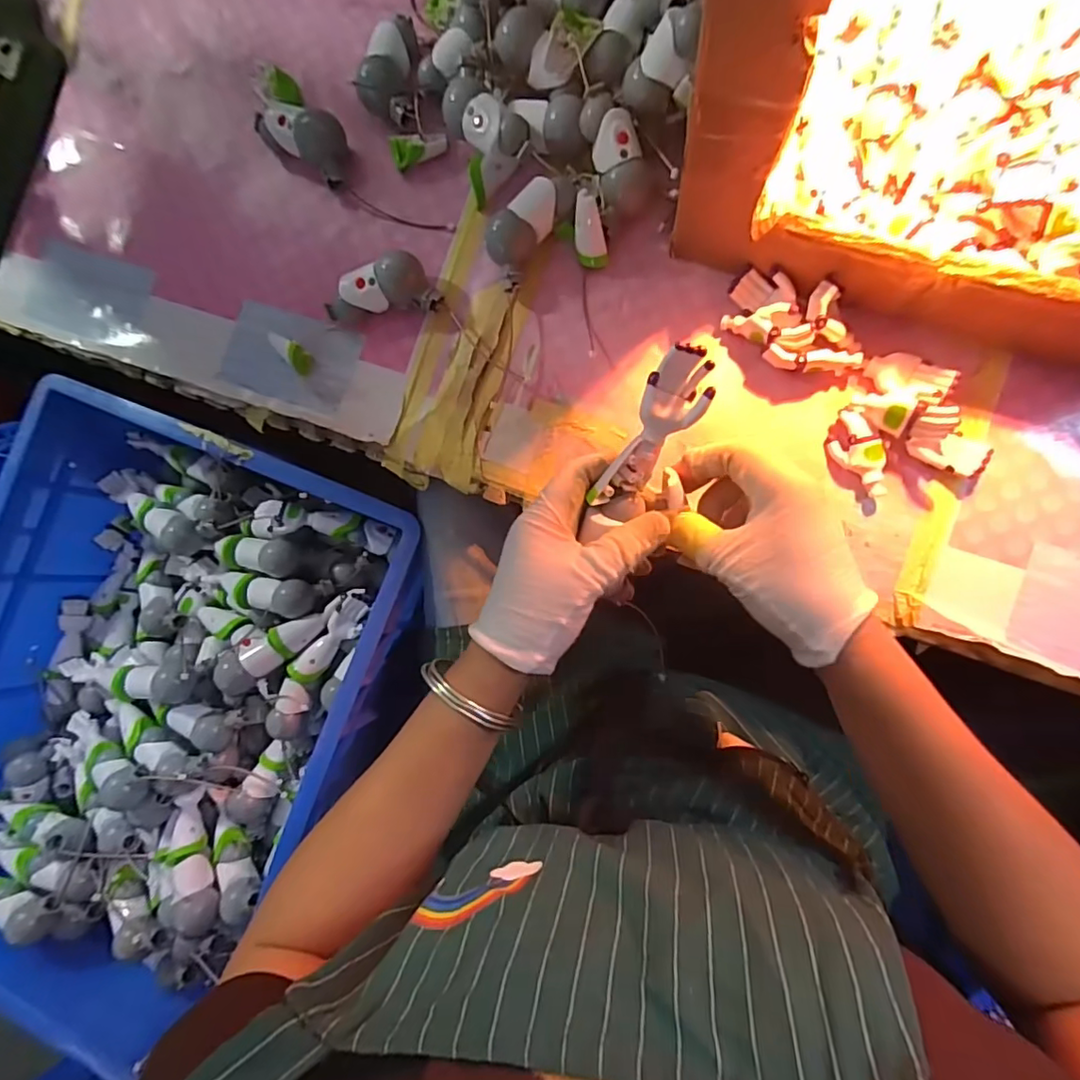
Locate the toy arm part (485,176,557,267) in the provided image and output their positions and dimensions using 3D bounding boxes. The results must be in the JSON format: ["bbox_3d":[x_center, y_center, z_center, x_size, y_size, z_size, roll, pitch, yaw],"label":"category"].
[{"bbox_3d":[-0.012,-0.221,0.394,0.056,0.034,0.030,-44,82,4],"label":"toy arm part"}]

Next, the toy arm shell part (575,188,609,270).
[{"bbox_3d":[0.034,-0.213,0.387,0.021,0.050,0.012,-7,50,8],"label":"toy arm shell part"}]

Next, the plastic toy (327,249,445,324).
[{"bbox_3d":[-0.116,-0.186,0.411,0.085,0.034,0.035,-2,87,9],"label":"plastic toy"}]

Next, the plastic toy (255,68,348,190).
[{"bbox_3d":[-0.185,-0.317,0.432,0.045,0.031,0.106,-42,82,5],"label":"plastic toy"}]

